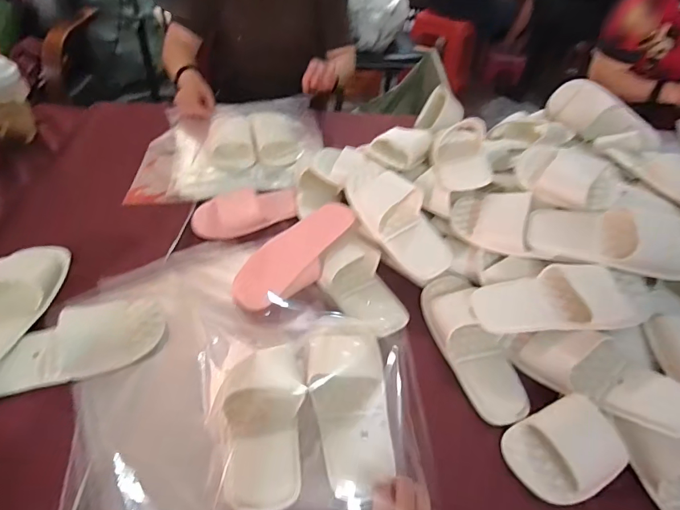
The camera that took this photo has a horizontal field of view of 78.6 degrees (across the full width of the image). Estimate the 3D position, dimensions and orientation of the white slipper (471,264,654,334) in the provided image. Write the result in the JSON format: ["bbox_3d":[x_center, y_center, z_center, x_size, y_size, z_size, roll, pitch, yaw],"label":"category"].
[{"bbox_3d":[0.306,0.063,0.570,0.235,0.053,0.090,-7,45,9],"label":"white slipper"}]

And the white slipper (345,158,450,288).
[{"bbox_3d":[0.087,-0.066,0.695,0.096,0.080,0.247,-23,69,-24],"label":"white slipper"}]

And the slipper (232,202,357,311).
[{"bbox_3d":[-0.075,-0.004,0.677,0.109,0.057,0.232,25,49,18],"label":"slipper"}]

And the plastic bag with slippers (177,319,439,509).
[{"bbox_3d":[-0.031,0.193,0.486,0.279,0.057,0.306,-1,47,-6],"label":"plastic bag with slippers"}]

